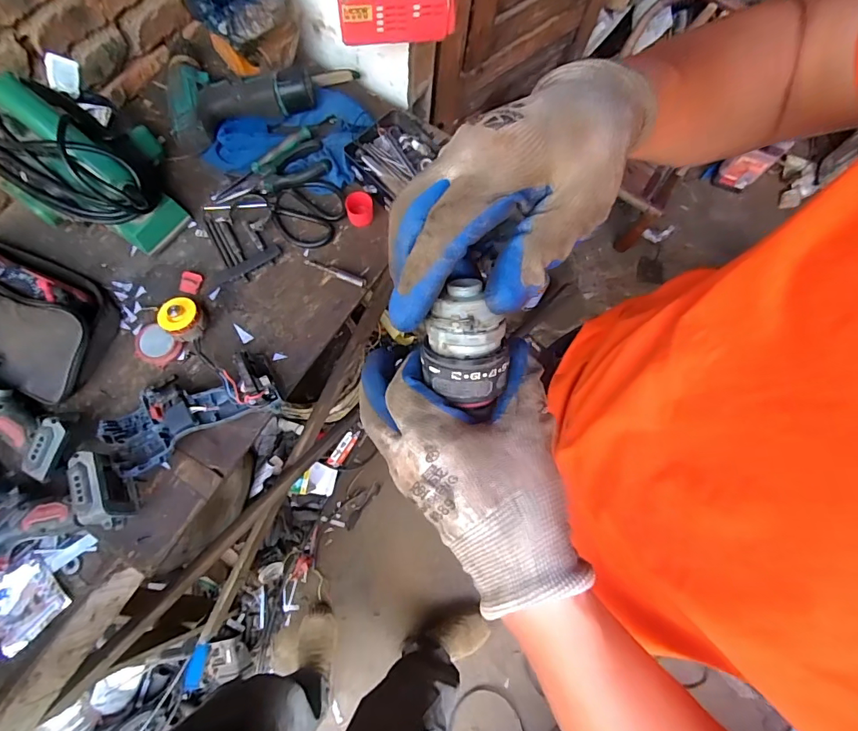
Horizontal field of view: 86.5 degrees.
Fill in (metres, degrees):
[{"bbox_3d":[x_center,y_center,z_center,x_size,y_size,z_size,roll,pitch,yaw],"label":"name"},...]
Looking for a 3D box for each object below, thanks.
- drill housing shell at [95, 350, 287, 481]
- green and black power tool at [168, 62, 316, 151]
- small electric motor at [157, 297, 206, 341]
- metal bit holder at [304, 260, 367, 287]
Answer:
[{"bbox_3d":[-0.270,0.041,0.513,0.185,0.053,0.105,-26,76,-10],"label":"drill housing shell"},{"bbox_3d":[-0.254,-0.366,0.611,0.185,0.048,0.112,-20,75,-8],"label":"green and black power tool"},{"bbox_3d":[-0.288,-0.053,0.540,0.044,0.043,0.044,1,73,-2],"label":"small electric motor"},{"bbox_3d":[-0.121,-0.122,0.590,0.086,0.013,0.014,26,73,6],"label":"metal bit holder"}]

